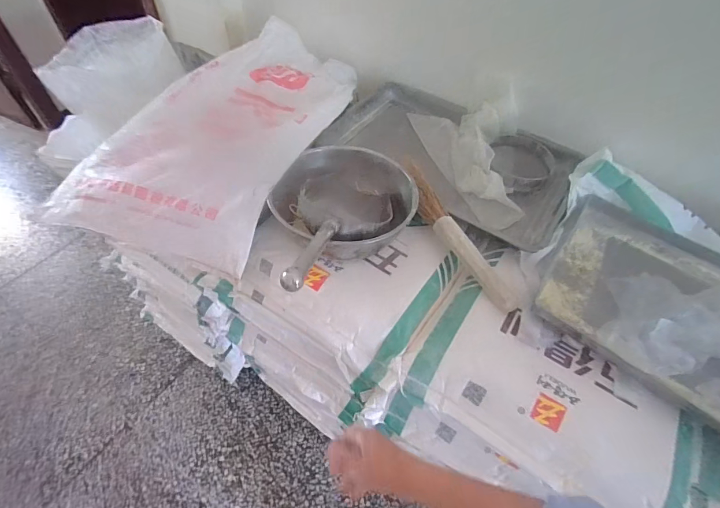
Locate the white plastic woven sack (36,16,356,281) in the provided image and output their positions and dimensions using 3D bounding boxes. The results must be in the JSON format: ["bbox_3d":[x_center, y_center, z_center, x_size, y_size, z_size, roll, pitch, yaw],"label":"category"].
[{"bbox_3d":[-0.307,-0.338,0.982,0.439,0.140,0.804,16,54,9],"label":"white plastic woven sack"}]

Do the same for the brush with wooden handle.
[{"bbox_3d":[0.181,-0.050,0.796,0.052,0.062,0.404,-19,56,-17],"label":"brush with wooden handle"}]

